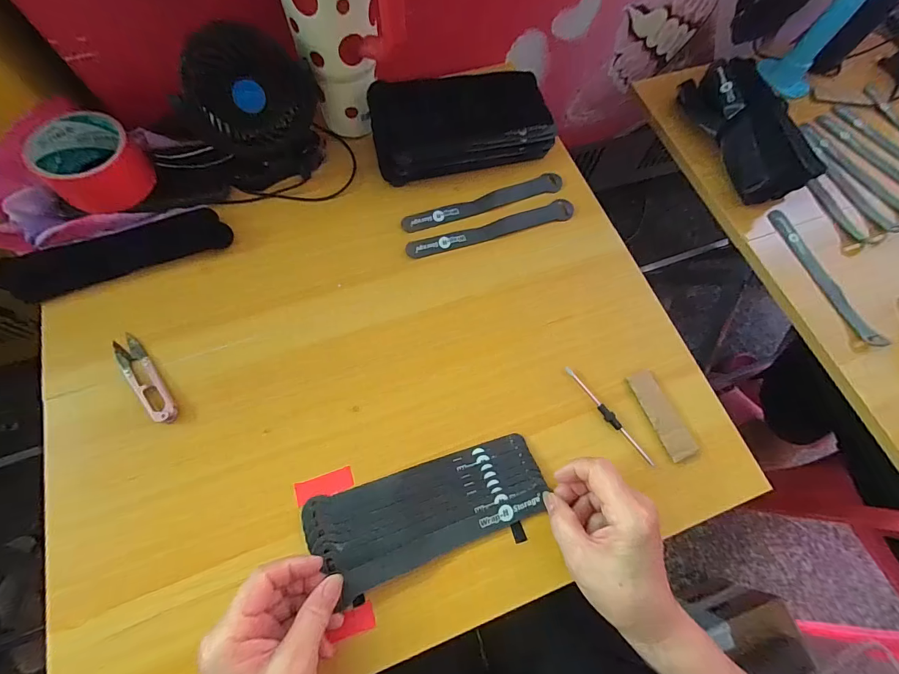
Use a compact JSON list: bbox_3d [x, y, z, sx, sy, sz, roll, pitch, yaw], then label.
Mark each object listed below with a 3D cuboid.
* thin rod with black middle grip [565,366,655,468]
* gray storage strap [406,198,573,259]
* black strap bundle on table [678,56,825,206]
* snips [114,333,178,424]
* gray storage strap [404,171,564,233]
[{"bbox_3d":[0.149,0.073,0.360,0.010,0.009,0.112,-32,75,-13],"label":"thin rod with black middle grip"},{"bbox_3d":[0.048,-0.120,0.427,0.193,0.005,0.023,-18,72,-9],"label":"gray storage strap"},{"bbox_3d":[0.391,-0.272,0.505,0.089,0.070,0.197,-13,72,-7],"label":"black strap bundle on table"},{"bbox_3d":[-0.279,0.037,0.346,0.023,0.009,0.101,-40,77,-15],"label":"snips"},{"bbox_3d":[0.040,-0.154,0.438,0.192,0.004,0.024,-20,73,-9],"label":"gray storage strap"}]

